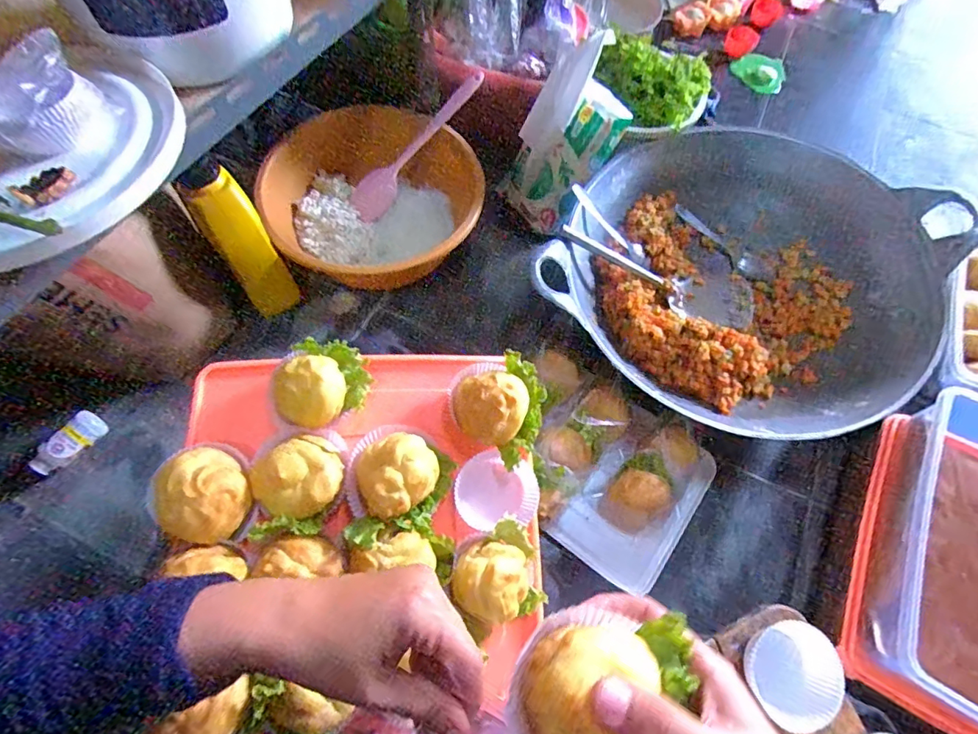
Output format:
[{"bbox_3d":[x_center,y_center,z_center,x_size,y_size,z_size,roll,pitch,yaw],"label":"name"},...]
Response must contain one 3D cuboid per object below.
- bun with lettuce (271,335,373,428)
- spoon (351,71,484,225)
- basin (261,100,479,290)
[{"bbox_3d":[-0.143,0.010,0.426,0.081,0.043,0.071,-26,68,-15],"label":"bun with lettuce"},{"bbox_3d":[-0.102,-0.315,0.719,0.054,0.031,0.254,44,96,17],"label":"spoon"},{"bbox_3d":[-0.165,-0.242,0.712,0.273,0.134,0.267,1,64,-2],"label":"basin"}]

